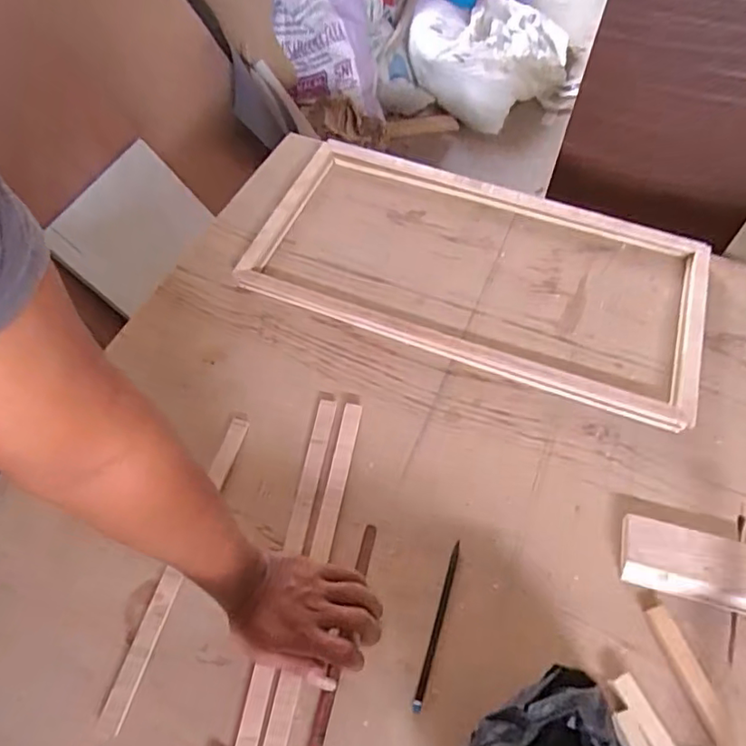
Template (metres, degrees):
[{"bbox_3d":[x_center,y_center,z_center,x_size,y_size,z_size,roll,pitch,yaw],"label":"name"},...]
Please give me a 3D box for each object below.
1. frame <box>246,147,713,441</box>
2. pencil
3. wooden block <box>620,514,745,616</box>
[{"bbox_3d":[0.152,-0.162,0.843,0.636,0.027,0.341,19,60,11],"label":"frame"},{"bbox_3d":[0.069,0.261,0.609,0.009,0.010,0.171,16,59,9],"label":"pencil"},{"bbox_3d":[0.344,0.205,0.626,0.140,0.017,0.075,14,59,8],"label":"wooden block"}]

